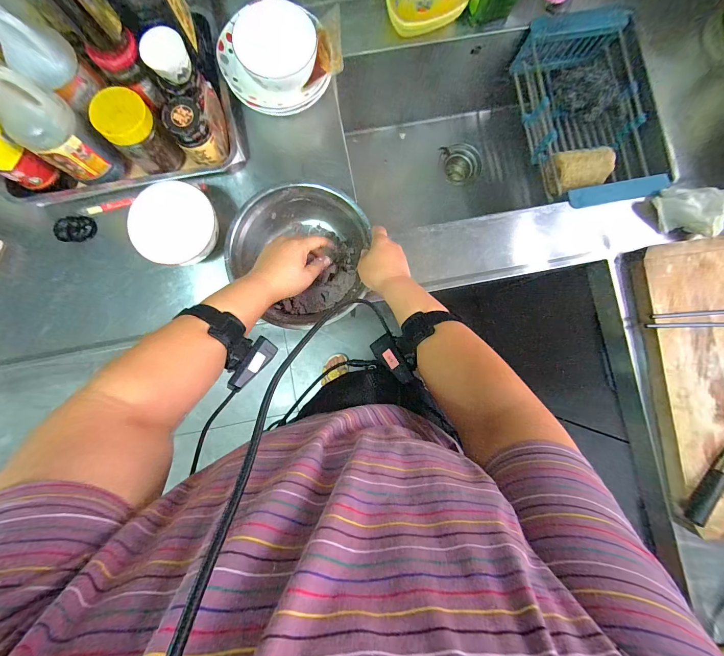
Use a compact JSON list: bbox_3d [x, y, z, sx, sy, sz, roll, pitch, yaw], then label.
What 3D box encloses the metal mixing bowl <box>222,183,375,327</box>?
[{"bbox_3d":[-0.103,-0.124,0.528,0.215,0.073,0.208,0,87,-1],"label":"metal mixing bowl"}]

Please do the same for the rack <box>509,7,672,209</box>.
[{"bbox_3d":[0.452,-0.414,0.625,0.198,0.088,0.358,-11,87,-2],"label":"rack"}]

